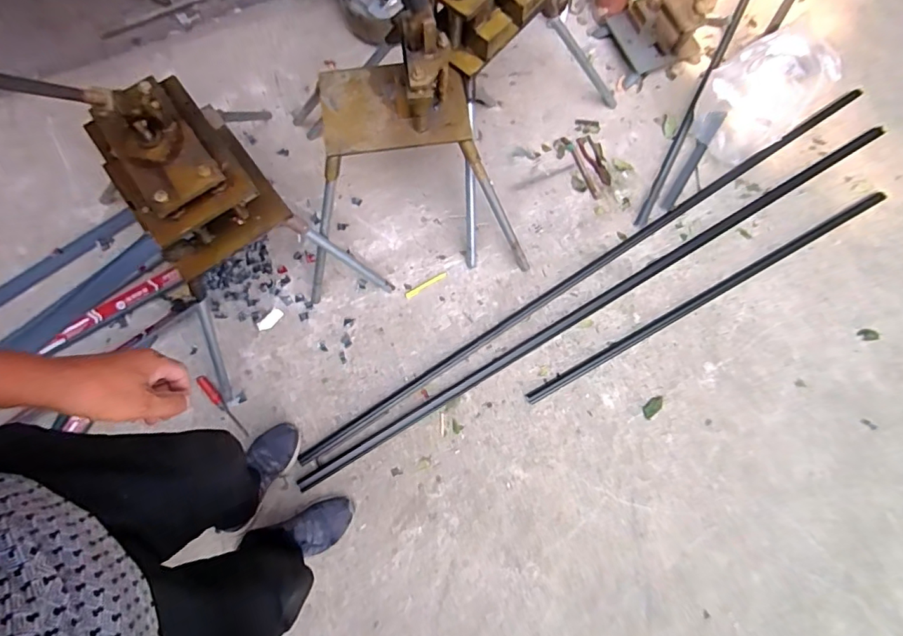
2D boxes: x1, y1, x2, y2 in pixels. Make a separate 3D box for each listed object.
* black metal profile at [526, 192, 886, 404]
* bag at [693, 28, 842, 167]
[{"bbox_3d":[0.729,-0.066,1.397,1.197,0.023,0.030,-28,77,-9],"label":"black metal profile"},{"bbox_3d":[0.920,-0.660,1.445,0.389,0.219,0.247,-35,78,-10],"label":"bag"}]

